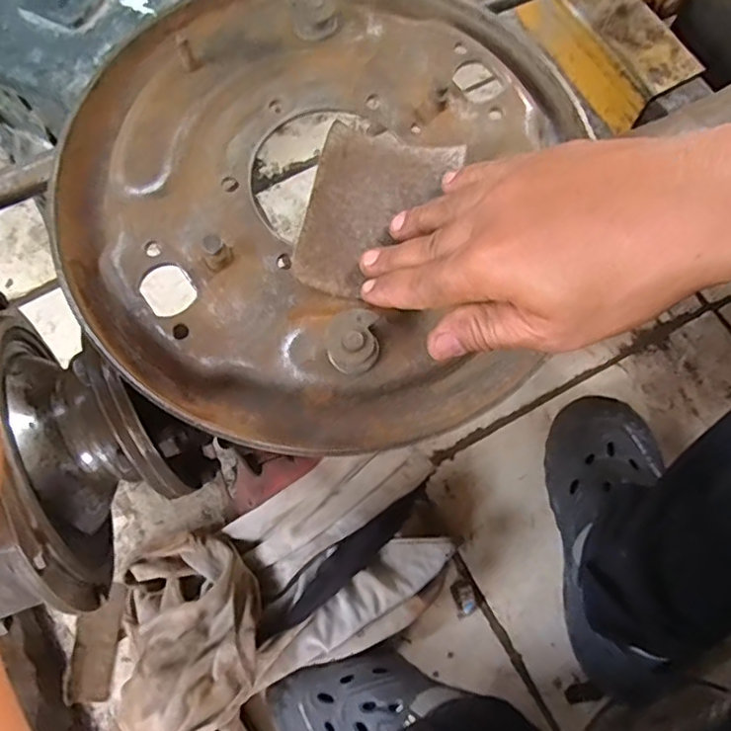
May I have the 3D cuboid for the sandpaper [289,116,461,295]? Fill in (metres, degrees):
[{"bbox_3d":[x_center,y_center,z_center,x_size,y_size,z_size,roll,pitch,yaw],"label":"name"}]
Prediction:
[{"bbox_3d":[0.006,-0.083,0.324,0.072,0.014,0.098,11,74,5],"label":"sandpaper"}]

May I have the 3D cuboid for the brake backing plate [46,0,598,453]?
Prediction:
[{"bbox_3d":[-0.030,-0.107,0.337,0.273,0.037,0.292,0,73,1],"label":"brake backing plate"}]

